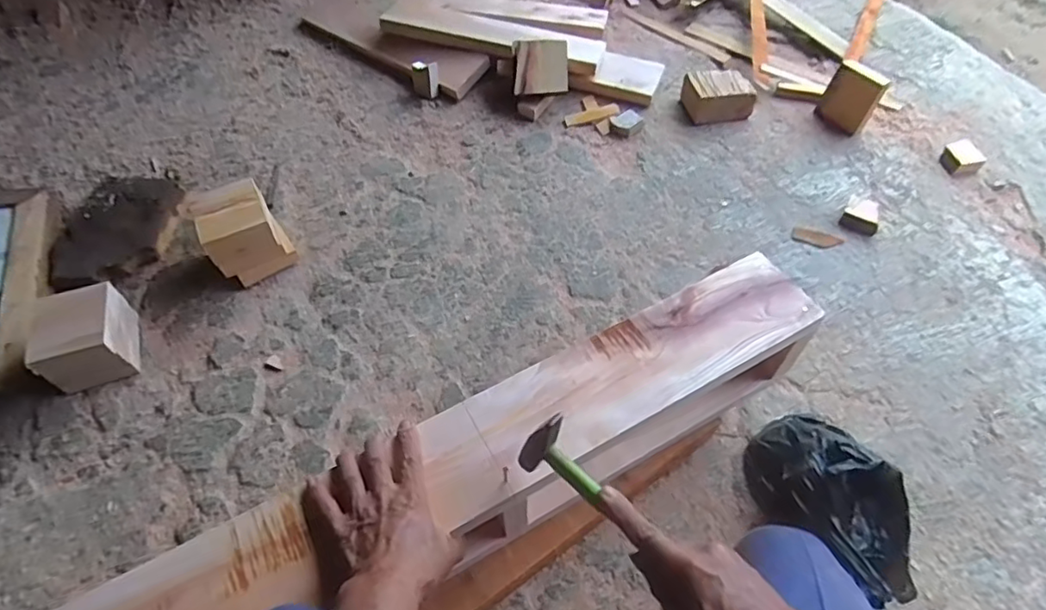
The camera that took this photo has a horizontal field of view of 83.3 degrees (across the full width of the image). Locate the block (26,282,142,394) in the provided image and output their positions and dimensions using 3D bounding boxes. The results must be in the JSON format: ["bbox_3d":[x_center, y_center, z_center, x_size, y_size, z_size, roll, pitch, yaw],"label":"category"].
[{"bbox_3d":[-0.617,0.049,0.837,0.096,0.101,0.122,-15,56,-12],"label":"block"}]

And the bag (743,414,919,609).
[{"bbox_3d":[0.379,0.231,0.708,0.141,0.098,0.234,-21,58,-15],"label":"bag"}]

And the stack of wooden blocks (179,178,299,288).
[{"bbox_3d":[-0.449,-0.114,0.941,0.116,0.111,0.128,-32,61,-22],"label":"stack of wooden blocks"}]

